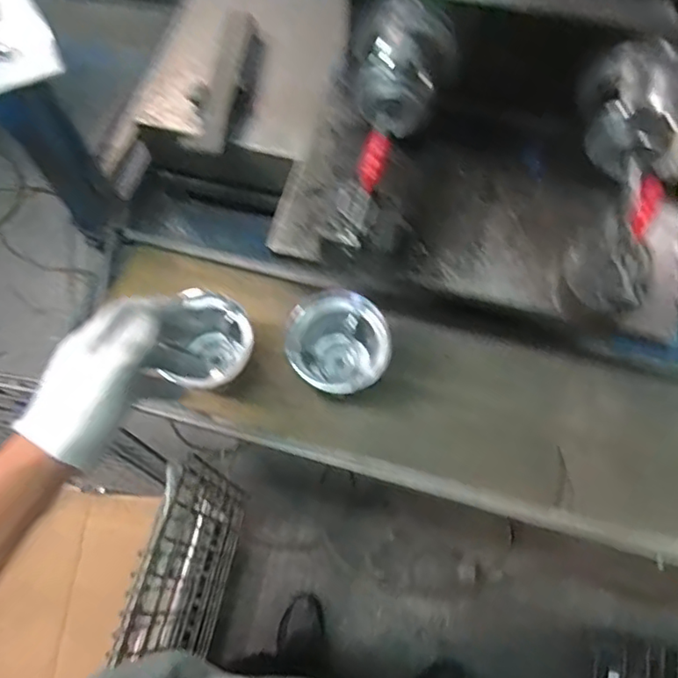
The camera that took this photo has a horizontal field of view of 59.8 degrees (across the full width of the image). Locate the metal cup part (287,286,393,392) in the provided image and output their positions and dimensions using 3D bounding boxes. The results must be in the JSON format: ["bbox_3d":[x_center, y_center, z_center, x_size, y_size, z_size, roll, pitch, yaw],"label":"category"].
[{"bbox_3d":[-0.001,0.012,0.576,0.091,0.070,0.098,-14,67,-6],"label":"metal cup part"}]

